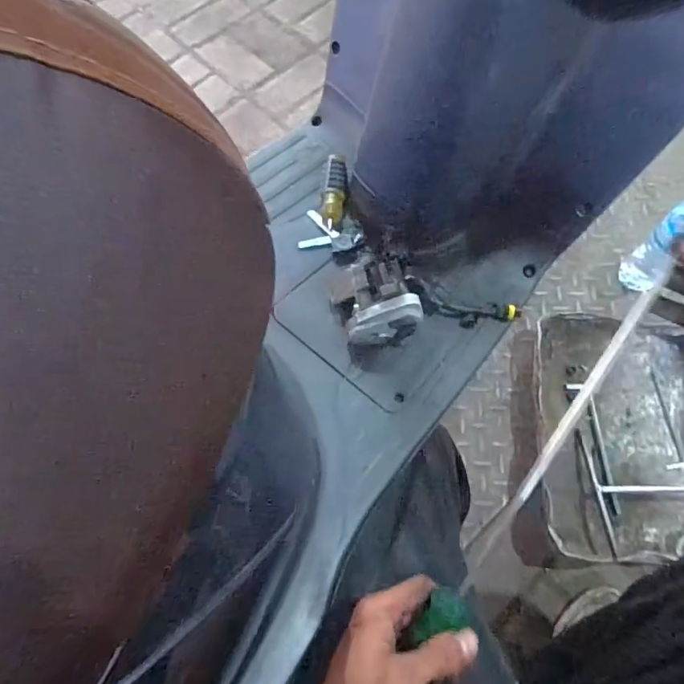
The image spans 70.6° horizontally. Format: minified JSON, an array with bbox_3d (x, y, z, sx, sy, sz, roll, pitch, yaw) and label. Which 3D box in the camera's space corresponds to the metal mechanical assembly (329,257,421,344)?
[{"bbox_3d":[0.036,-0.046,0.501,0.089,0.063,0.082,0,68,1],"label":"metal mechanical assembly"}]

